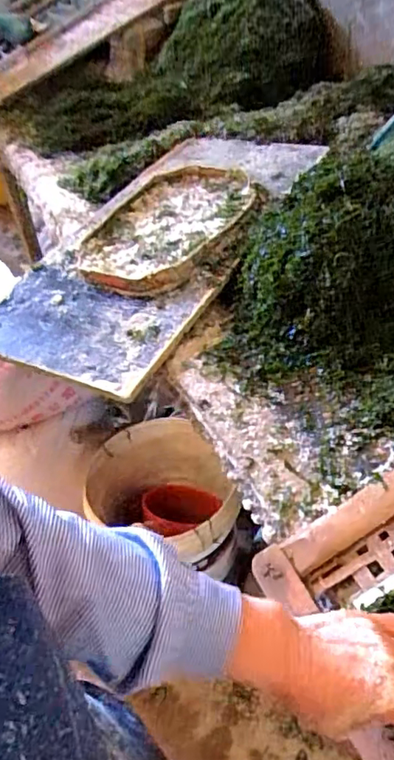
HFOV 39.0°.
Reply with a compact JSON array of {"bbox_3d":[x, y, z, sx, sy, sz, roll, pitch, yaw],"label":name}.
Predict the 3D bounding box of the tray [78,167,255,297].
[{"bbox_3d":[-0.047,-0.273,0.968,0.243,0.040,0.370,11,46,20],"label":"tray"}]

